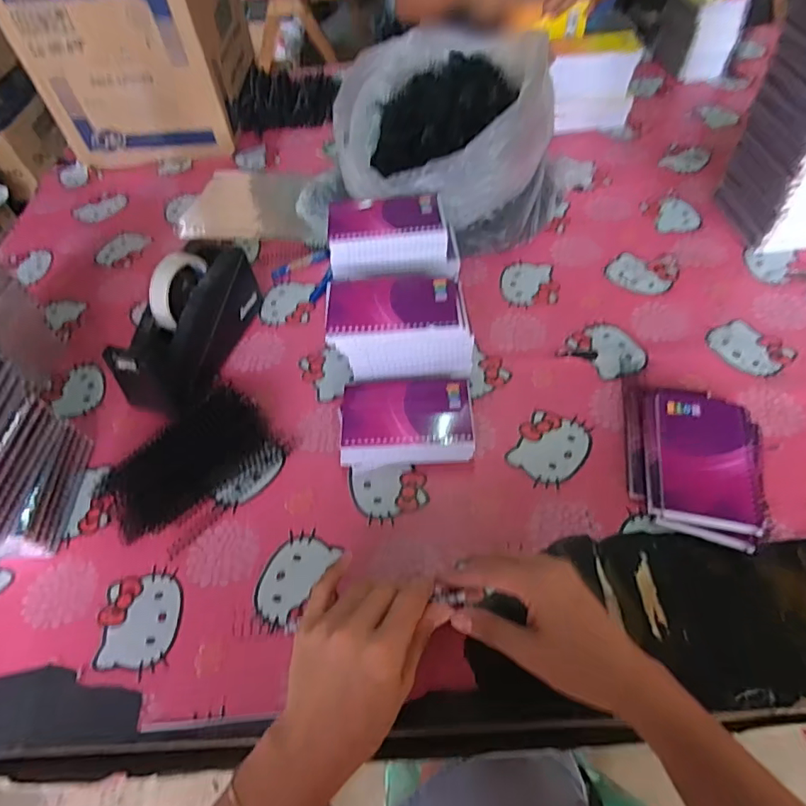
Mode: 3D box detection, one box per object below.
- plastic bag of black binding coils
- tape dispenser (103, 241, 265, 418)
[{"bbox_3d":[0.041,-0.357,0.713,0.328,0.174,0.267,32,62,25],"label":"plastic bag of black binding coils"},{"bbox_3d":[-0.246,-0.089,0.584,0.075,0.117,0.212,9,55,12],"label":"tape dispenser"}]

